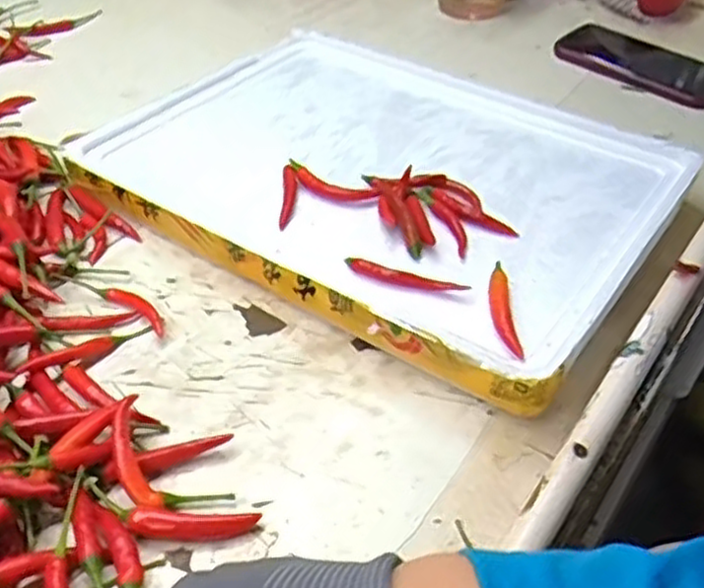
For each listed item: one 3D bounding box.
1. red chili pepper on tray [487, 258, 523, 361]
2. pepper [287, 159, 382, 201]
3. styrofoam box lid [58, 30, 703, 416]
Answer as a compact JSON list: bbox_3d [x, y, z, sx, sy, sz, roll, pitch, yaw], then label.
[{"bbox_3d":[0.087,0.008,0.441,0.014,0.007,0.069,4,42,-1],"label":"red chili pepper on tray"},{"bbox_3d":[-0.014,-0.076,0.536,0.071,0.013,0.022,17,44,14],"label":"pepper"},{"bbox_3d":[0.020,-0.092,0.568,0.393,0.039,0.296,27,47,23],"label":"styrofoam box lid"}]

